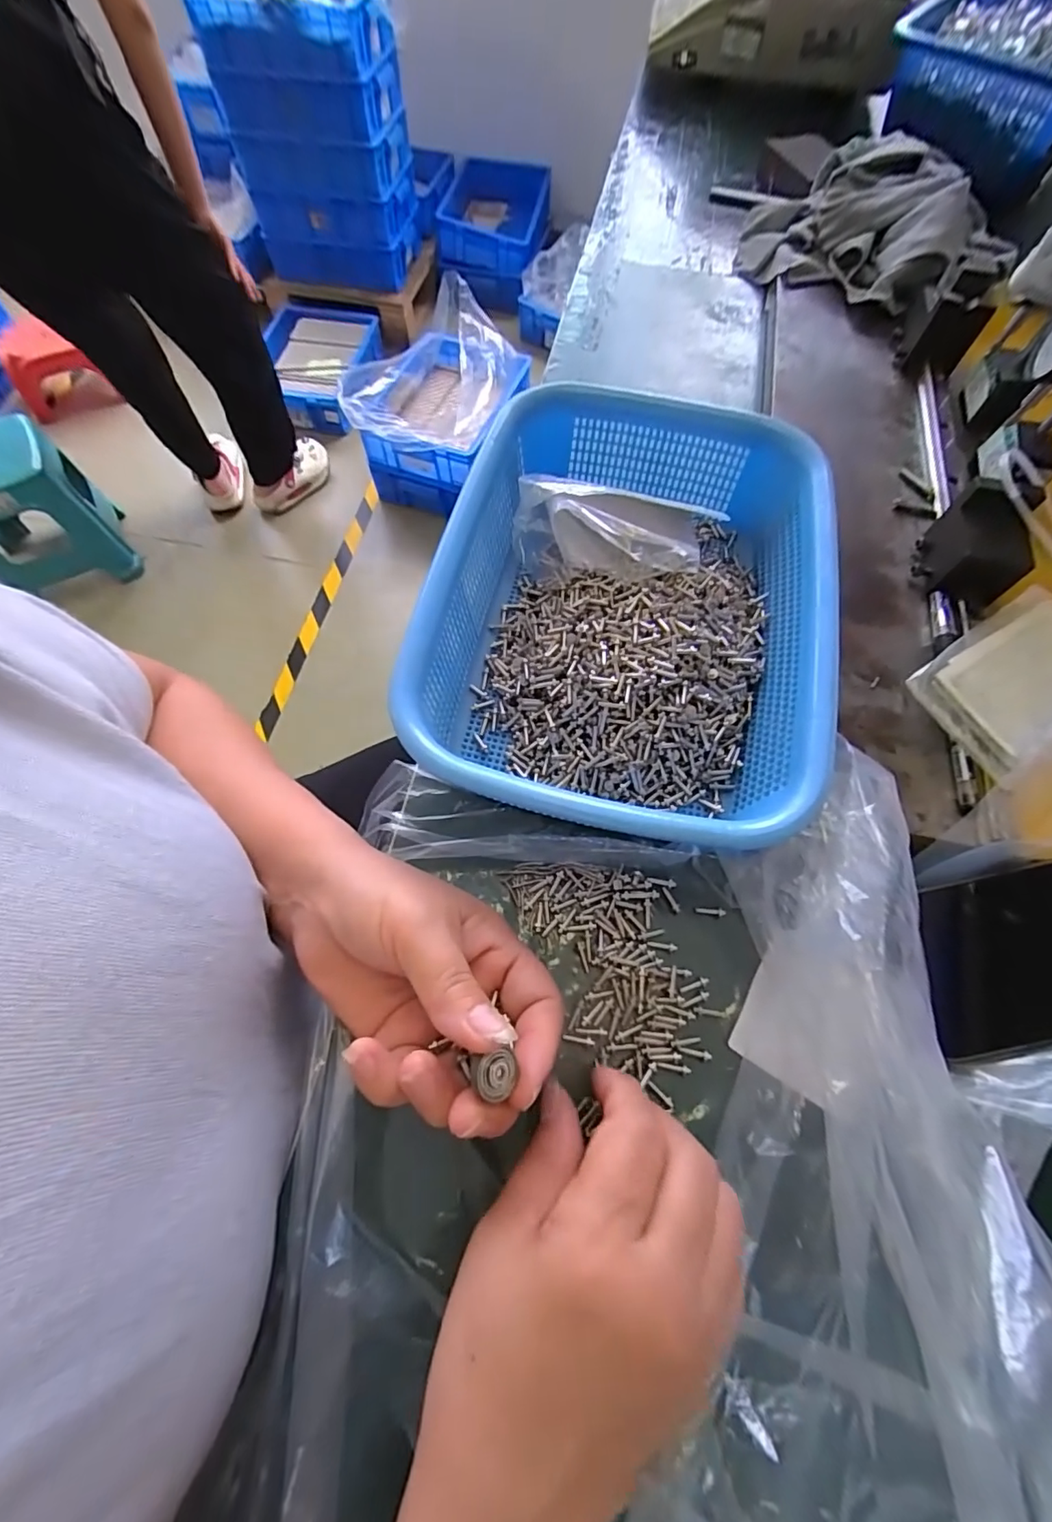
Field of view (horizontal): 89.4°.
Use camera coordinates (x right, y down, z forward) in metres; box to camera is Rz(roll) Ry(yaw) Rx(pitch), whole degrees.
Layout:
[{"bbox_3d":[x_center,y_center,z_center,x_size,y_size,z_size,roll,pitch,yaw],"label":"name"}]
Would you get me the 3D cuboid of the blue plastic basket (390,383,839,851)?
[{"bbox_3d":[0.056,-0.091,0.315,0.202,0.066,0.289,10,66,4],"label":"blue plastic basket"}]

